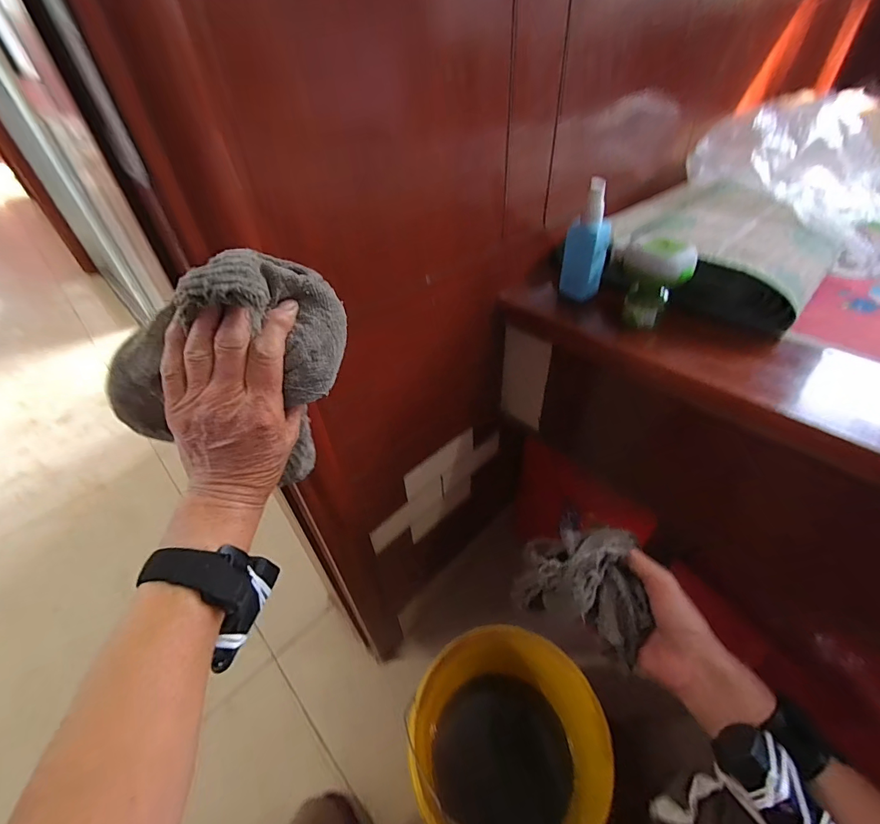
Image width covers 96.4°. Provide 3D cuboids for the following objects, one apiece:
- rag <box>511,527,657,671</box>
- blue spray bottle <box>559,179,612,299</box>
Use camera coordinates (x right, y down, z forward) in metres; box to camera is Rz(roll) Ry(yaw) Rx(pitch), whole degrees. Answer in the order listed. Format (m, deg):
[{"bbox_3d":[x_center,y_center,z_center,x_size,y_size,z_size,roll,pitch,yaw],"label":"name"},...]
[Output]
[{"bbox_3d":[0.134,0.150,0.355,0.112,0.069,0.074,20,47,23],"label":"rag"},{"bbox_3d":[0.172,-0.196,0.457,0.030,0.125,0.043,-29,48,-25],"label":"blue spray bottle"}]

